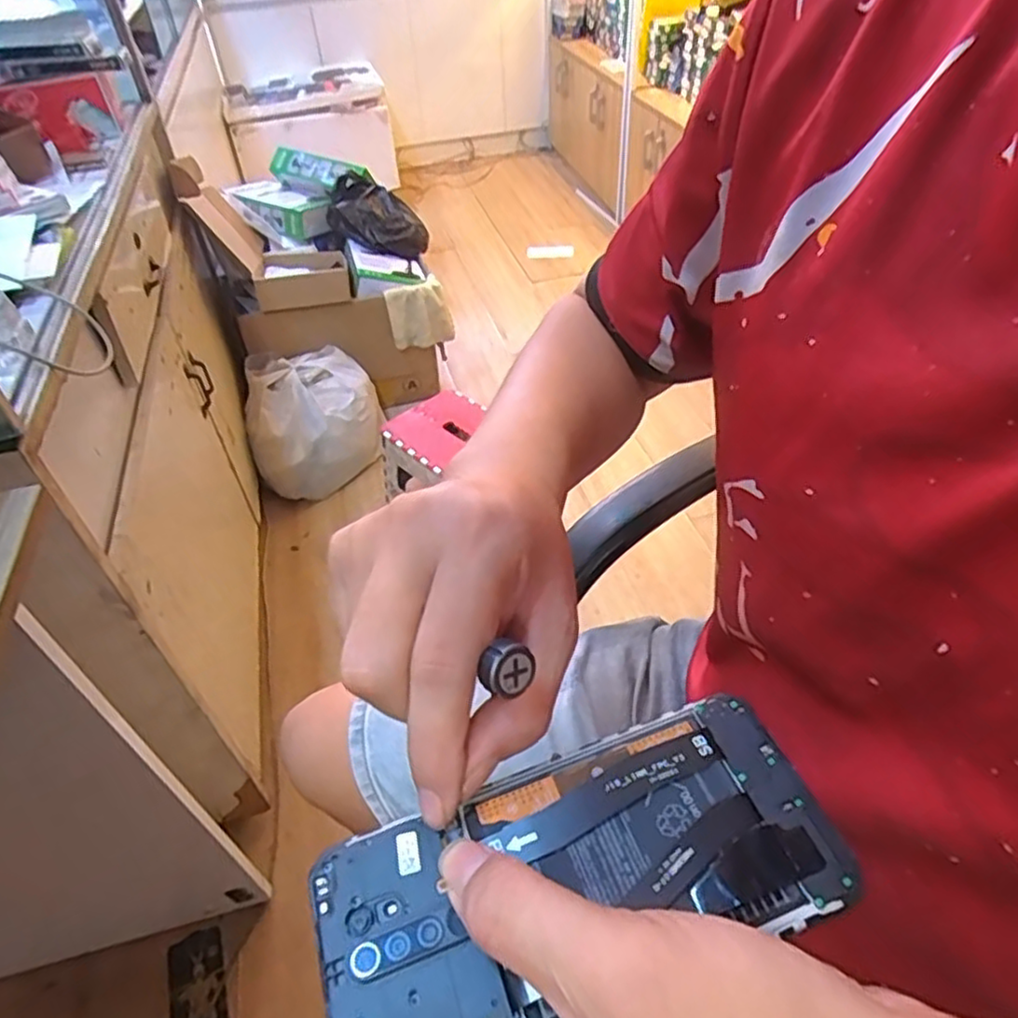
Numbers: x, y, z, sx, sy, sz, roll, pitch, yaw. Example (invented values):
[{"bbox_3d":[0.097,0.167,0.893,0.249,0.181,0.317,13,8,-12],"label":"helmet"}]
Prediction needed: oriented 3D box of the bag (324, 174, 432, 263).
[{"bbox_3d":[-0.332,-0.722,1.707,0.234,0.169,0.186,-11,44,-8],"label":"bag"}]

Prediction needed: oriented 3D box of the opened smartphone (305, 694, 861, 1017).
[{"bbox_3d":[0.021,0.113,0.210,0.157,0.007,0.072,-19,45,-13],"label":"opened smartphone"}]

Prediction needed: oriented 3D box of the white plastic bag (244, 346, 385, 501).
[{"bbox_3d":[-0.450,-0.208,1.576,0.297,0.229,0.268,-17,45,-14],"label":"white plastic bag"}]

